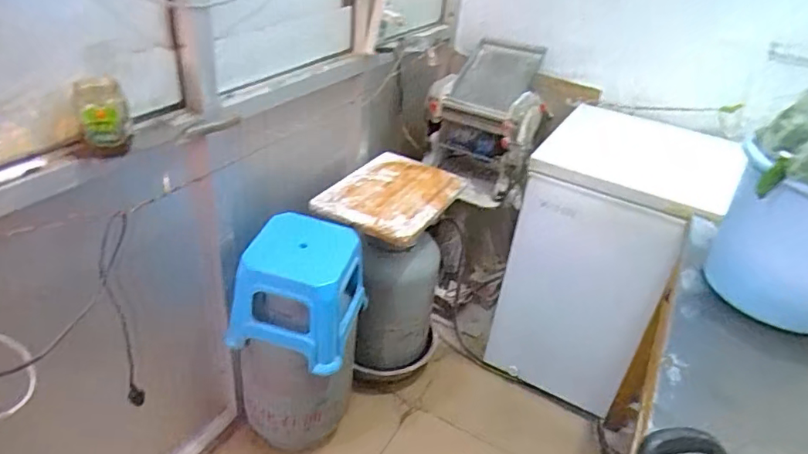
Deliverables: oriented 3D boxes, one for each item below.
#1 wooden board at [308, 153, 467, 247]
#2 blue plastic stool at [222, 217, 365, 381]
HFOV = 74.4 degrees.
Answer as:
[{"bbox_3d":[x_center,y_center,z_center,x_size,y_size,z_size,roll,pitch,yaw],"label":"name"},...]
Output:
[{"bbox_3d":[-0.031,-0.119,1.573,0.324,0.031,0.466,20,35,19],"label":"wooden board"},{"bbox_3d":[-0.259,0.140,1.348,0.294,0.265,0.297,10,33,5],"label":"blue plastic stool"}]

